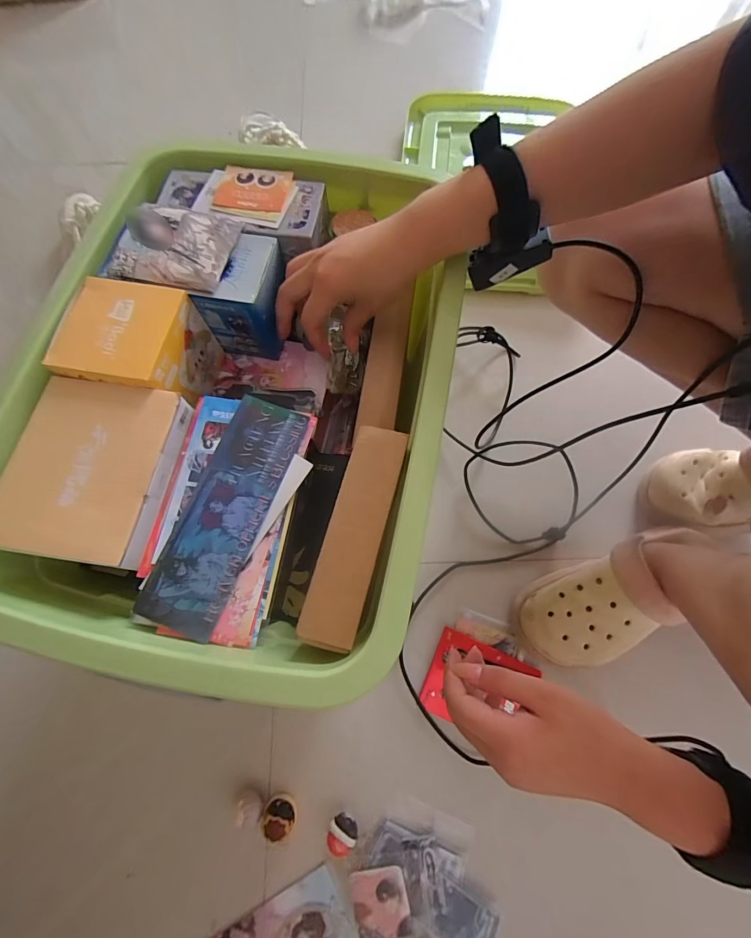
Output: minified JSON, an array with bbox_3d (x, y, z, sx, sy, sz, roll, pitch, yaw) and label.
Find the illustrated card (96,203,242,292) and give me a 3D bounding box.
[{"bbox_3d":[-0.179,-0.200,0.340,0.102,0.011,0.085,11,73,5],"label":"illustrated card"}]

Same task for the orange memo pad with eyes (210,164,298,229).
[{"bbox_3d":[-0.116,-0.265,0.367,0.073,0.005,0.069,13,73,5],"label":"orange memo pad with eyes"}]

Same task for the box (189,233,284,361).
[{"bbox_3d":[-0.122,-0.166,0.376,0.064,0.082,0.075,9,72,4],"label":"box"}]

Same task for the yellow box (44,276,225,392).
[{"bbox_3d":[-0.208,-0.102,0.352,0.093,0.085,0.090,7,72,3],"label":"yellow box"}]

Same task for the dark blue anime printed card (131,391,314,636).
[{"bbox_3d":[-0.111,0.029,0.290,0.059,0.005,0.178,19,73,7],"label":"dark blue anime printed card"}]

